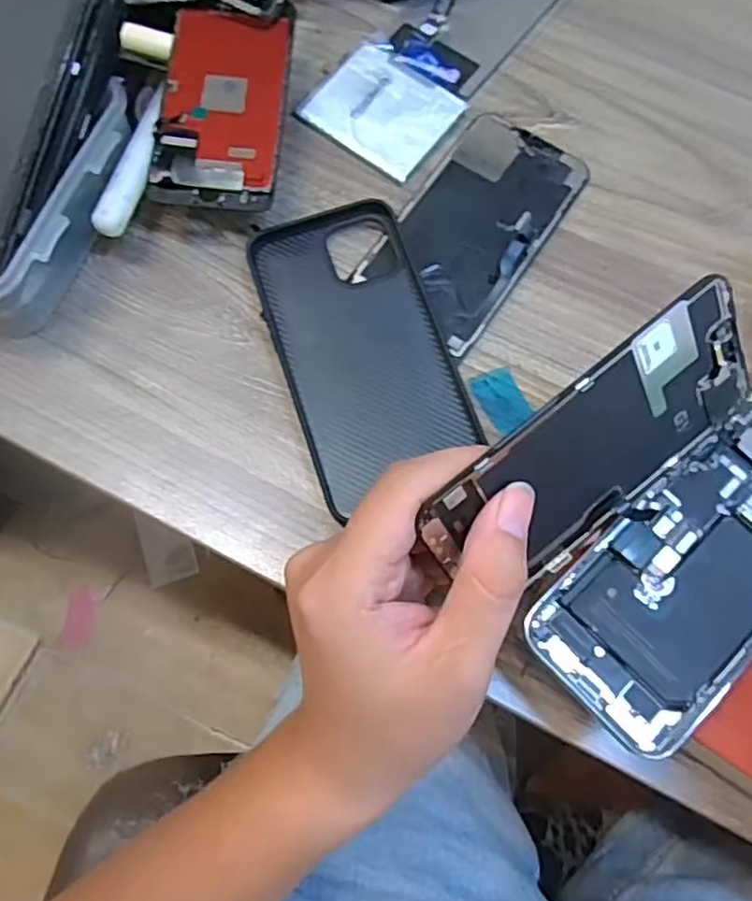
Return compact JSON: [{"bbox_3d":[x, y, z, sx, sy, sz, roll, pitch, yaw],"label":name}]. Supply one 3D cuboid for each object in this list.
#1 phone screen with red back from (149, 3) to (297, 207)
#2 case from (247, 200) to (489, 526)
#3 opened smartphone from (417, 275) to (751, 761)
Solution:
[{"bbox_3d":[-0.079,-0.179,0.355,0.062,0.006,0.119,4,74,-3],"label":"phone screen with red back"},{"bbox_3d":[-0.007,-0.055,0.341,0.082,0.014,0.149,-17,70,-8],"label":"case"},{"bbox_3d":[0.114,0.022,0.253,0.147,0.074,0.116,-40,75,-15],"label":"opened smartphone"}]

